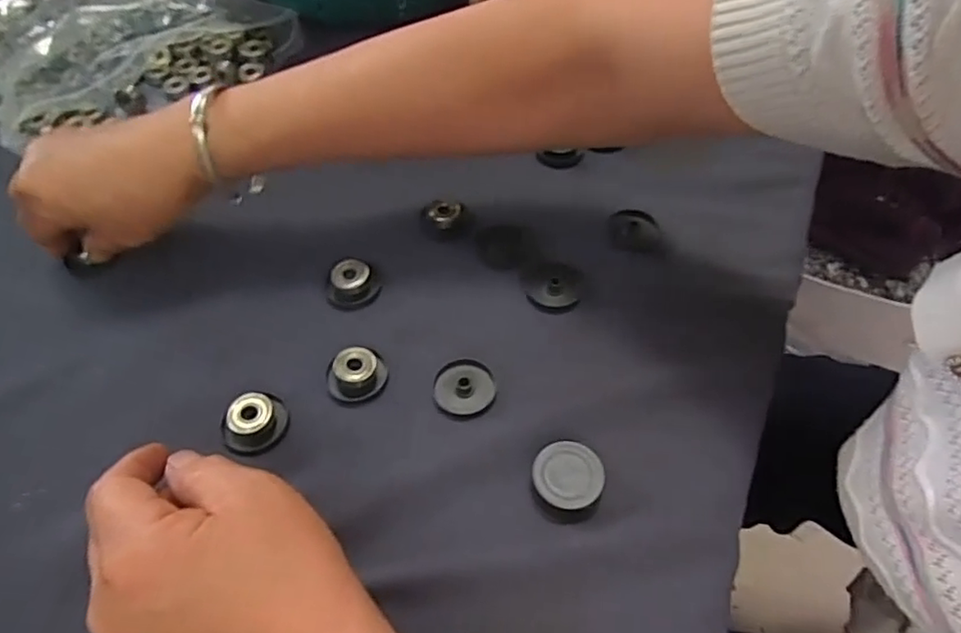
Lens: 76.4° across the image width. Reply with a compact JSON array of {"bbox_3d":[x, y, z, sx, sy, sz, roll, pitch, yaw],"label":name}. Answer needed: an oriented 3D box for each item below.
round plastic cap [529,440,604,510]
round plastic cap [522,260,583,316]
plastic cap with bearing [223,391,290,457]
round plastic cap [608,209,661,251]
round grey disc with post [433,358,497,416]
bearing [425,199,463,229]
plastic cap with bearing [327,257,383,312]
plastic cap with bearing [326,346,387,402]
[{"bbox_3d":[0.040,0.072,0.280,0.031,0.005,0.031,-1,52,2],"label":"round plastic cap"},{"bbox_3d":[0.042,-0.018,0.357,0.035,0.004,0.038,-1,52,2],"label":"round plastic cap"},{"bbox_3d":[-0.112,0.052,0.304,0.032,0.012,0.028,-37,59,-23],"label":"plastic cap with bearing"},{"bbox_3d":[0.096,-0.055,0.381,0.031,0.004,0.032,-1,52,2],"label":"round plastic cap"},{"bbox_3d":[-0.008,0.035,0.317,0.031,0.004,0.033,-1,52,2],"label":"round grey disc with post"},{"bbox_3d":[-0.023,-0.064,0.389,0.024,0.010,0.020,1,52,3],"label":"bearing"},{"bbox_3d":[-0.076,-0.019,0.357,0.030,0.012,0.030,-1,52,2],"label":"plastic cap with bearing"},{"bbox_3d":[-0.064,0.030,0.320,0.027,0.012,0.027,-1,52,2],"label":"plastic cap with bearing"}]

